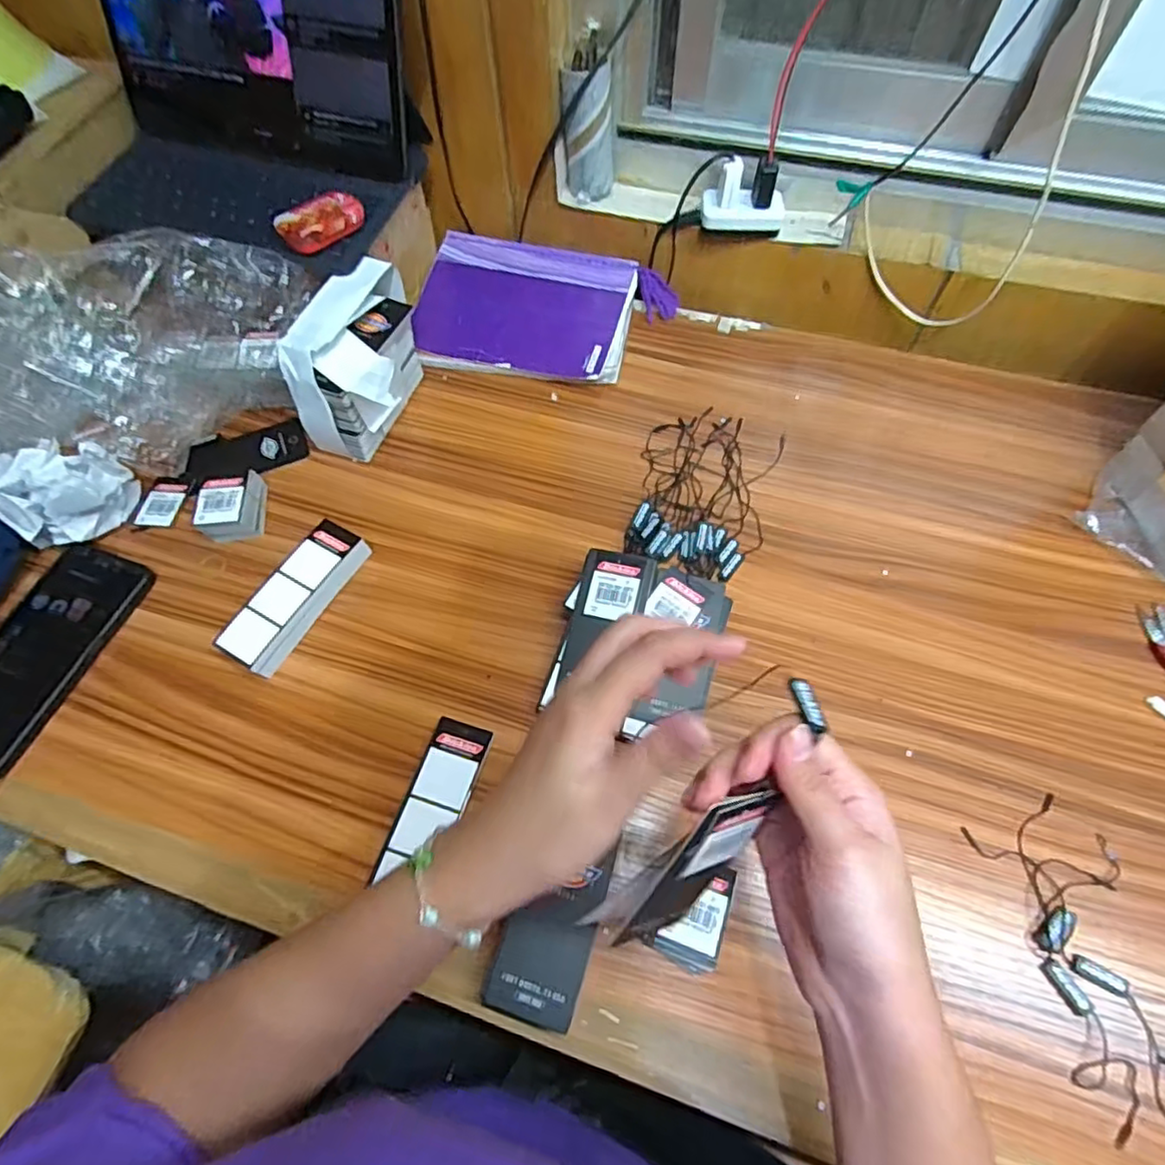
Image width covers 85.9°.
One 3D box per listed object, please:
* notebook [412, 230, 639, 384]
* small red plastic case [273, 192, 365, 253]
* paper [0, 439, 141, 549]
[{"bbox_3d":[-0.056,-0.262,0.607,0.202,0.031,0.156,9,64,8],"label":"notebook"},{"bbox_3d":[-0.210,-0.291,0.506,0.069,0.020,0.039,-38,67,-17],"label":"small red plastic case"},{"bbox_3d":[-0.401,-0.071,0.476,0.088,0.079,0.079,26,67,15],"label":"paper"}]

